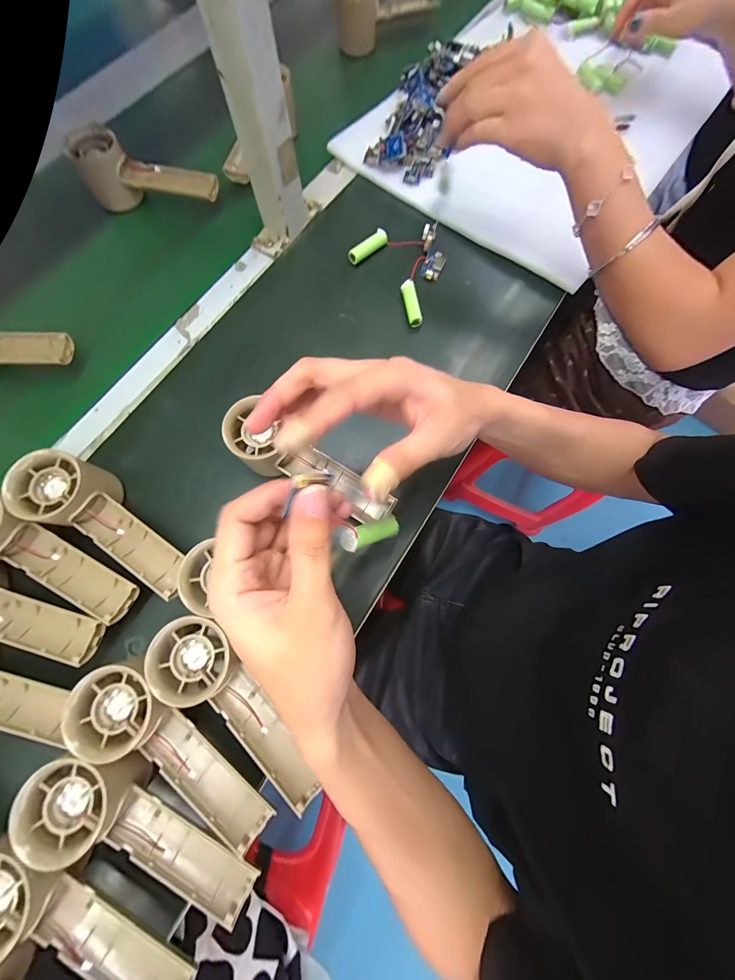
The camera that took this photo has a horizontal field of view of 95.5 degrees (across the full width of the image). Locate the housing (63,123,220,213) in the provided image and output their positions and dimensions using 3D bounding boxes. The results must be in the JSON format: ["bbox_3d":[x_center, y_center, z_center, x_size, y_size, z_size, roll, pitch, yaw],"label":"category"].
[{"bbox_3d":[-0.252,-0.363,0.388,0.148,0.053,0.059,14,75,2],"label":"housing"}]

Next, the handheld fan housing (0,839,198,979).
[{"bbox_3d":[-0.183,0.275,0.210,0.160,0.030,0.058,33,76,-6],"label":"handheld fan housing"}]

